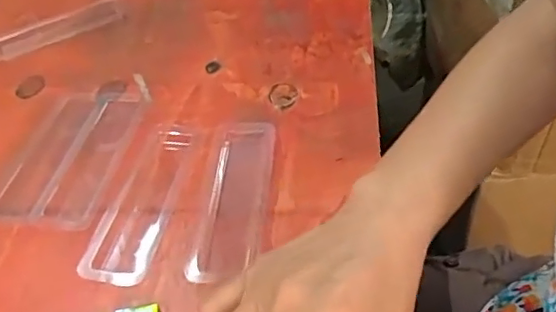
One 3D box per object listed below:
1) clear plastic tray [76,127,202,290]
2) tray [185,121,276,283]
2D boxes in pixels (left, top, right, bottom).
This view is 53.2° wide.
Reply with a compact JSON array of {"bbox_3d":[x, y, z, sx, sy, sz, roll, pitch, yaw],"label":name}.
[{"bbox_3d":[-0.097,0.029,0.400,0.046,0.007,0.142,6,48,11],"label":"clear plastic tray"},{"bbox_3d":[-0.030,0.028,0.391,0.042,0.016,0.141,3,47,9],"label":"tray"}]

